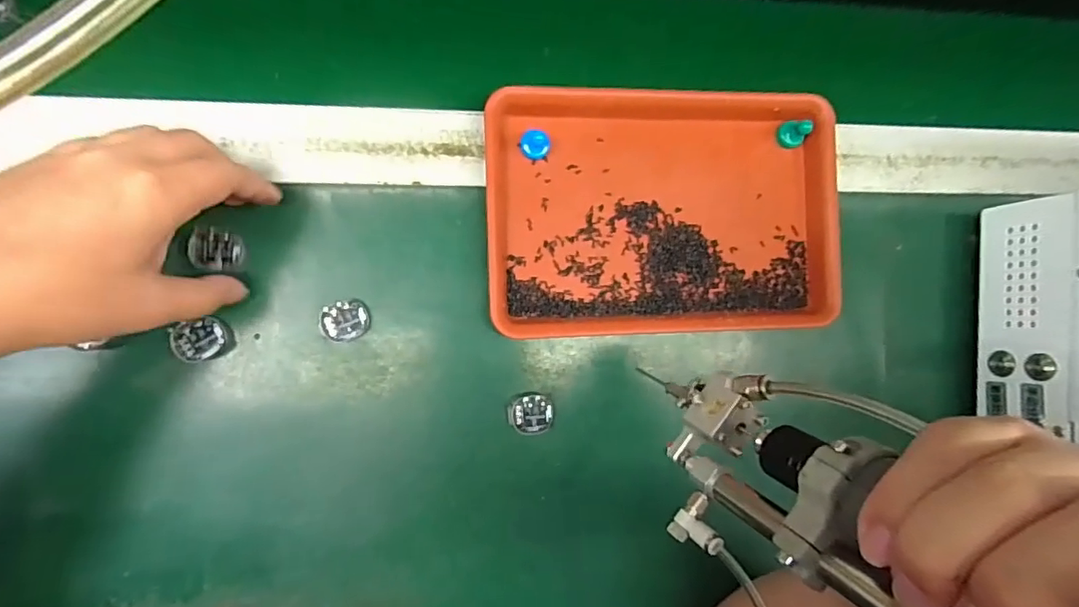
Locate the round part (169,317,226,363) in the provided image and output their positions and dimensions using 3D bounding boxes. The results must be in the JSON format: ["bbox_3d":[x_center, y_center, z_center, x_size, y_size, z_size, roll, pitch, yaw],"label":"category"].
[{"bbox_3d":[-0.202,0.023,0.332,0.028,0.008,0.023,-16,93,-8],"label":"round part"}]

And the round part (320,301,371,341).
[{"bbox_3d":[-0.120,0.011,0.345,0.029,0.007,0.025,-6,92,-9],"label":"round part"}]

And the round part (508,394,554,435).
[{"bbox_3d":[-0.006,0.071,0.364,0.030,0.013,0.024,6,90,-9],"label":"round part"}]

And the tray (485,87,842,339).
[{"bbox_3d":[0.084,-0.061,0.370,0.232,0.023,0.158,-1,91,-9],"label":"tray"}]

